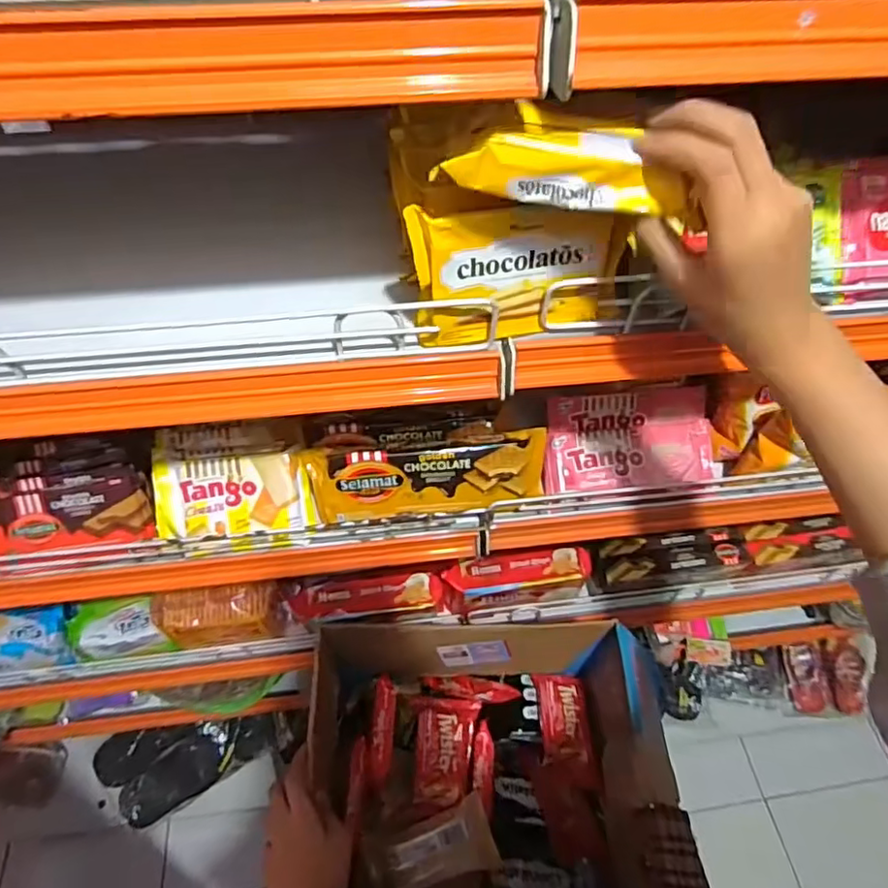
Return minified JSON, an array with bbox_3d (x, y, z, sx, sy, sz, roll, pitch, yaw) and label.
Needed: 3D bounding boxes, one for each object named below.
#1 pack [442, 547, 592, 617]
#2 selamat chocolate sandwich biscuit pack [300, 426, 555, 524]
[{"bbox_3d":[0.100,0.183,0.806,0.189,0.077,0.053,-7,54,-7],"label":"pack"},{"bbox_3d":[-0.013,0.032,0.586,0.234,0.071,0.047,-6,21,-3],"label":"selamat chocolate sandwich biscuit pack"}]

